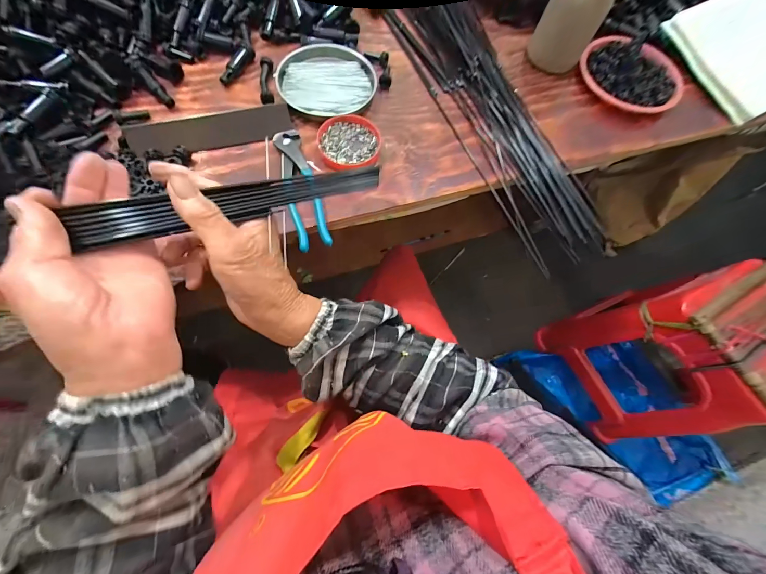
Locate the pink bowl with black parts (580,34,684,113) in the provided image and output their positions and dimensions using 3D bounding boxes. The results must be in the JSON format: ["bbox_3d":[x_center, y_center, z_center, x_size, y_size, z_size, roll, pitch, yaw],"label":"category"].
[{"bbox_3d":[0.400,-0.343,0.516,0.160,0.023,0.148,0,68,-1],"label":"pink bowl with black parts"}]

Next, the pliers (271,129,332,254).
[{"bbox_3d":[-0.099,-0.120,0.386,0.037,0.015,0.167,-16,69,-7],"label":"pliers"}]

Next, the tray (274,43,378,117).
[{"bbox_3d":[-0.078,-0.296,0.460,0.135,0.021,0.135,0,68,-1],"label":"tray"}]

